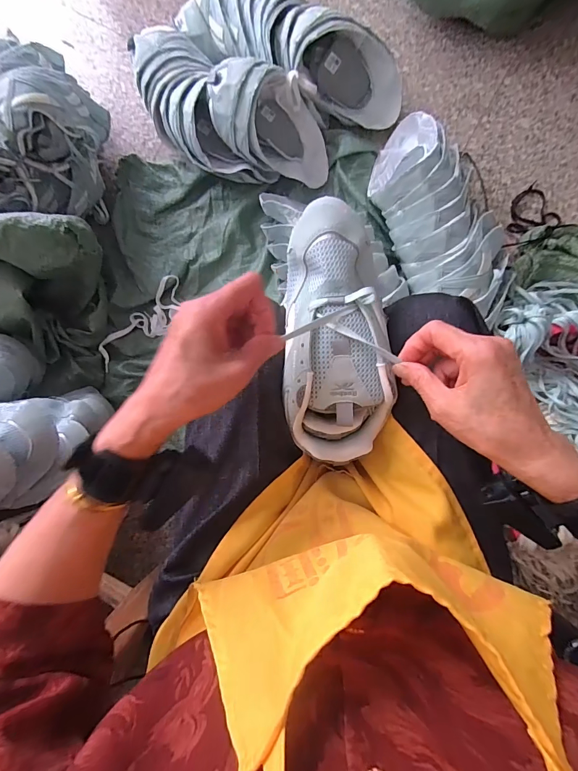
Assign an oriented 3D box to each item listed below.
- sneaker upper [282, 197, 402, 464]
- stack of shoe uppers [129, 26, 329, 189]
[{"bbox_3d":[0.044,-0.050,0.360,0.102,0.055,0.246,-4,94,3],"label":"sneaker upper"},{"bbox_3d":[-0.131,-0.554,0.757,0.444,0.182,0.218,23,89,4],"label":"stack of shoe uppers"}]

